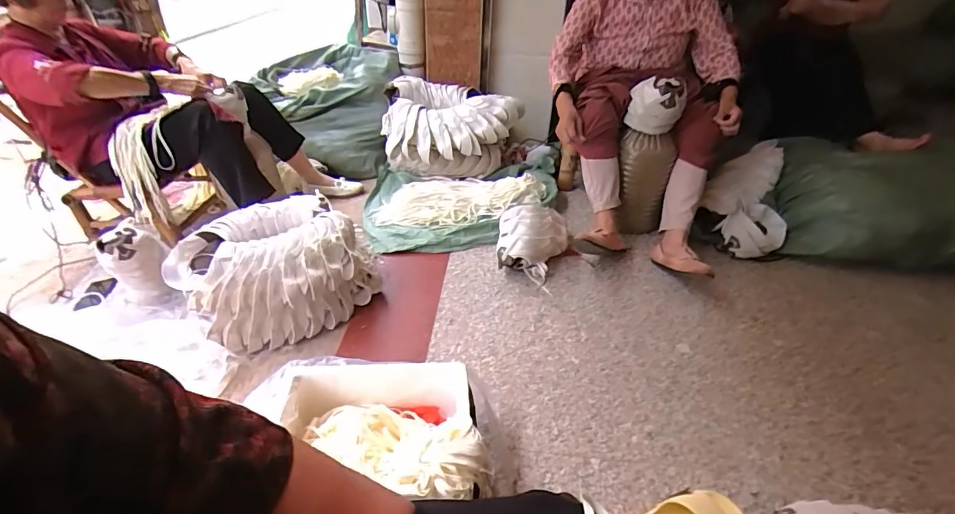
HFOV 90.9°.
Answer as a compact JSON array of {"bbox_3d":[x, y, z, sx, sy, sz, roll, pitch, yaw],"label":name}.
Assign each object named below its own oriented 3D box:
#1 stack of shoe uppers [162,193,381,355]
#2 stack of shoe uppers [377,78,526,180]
[{"bbox_3d":[-0.532,0.018,1.248,0.488,0.219,0.368,-23,43,-29],"label":"stack of shoe uppers"},{"bbox_3d":[-0.105,-0.505,1.854,0.532,0.274,0.306,8,37,8],"label":"stack of shoe uppers"}]

